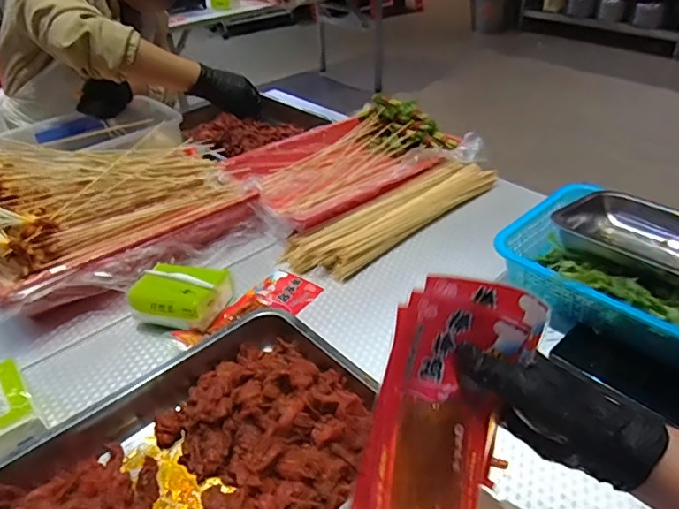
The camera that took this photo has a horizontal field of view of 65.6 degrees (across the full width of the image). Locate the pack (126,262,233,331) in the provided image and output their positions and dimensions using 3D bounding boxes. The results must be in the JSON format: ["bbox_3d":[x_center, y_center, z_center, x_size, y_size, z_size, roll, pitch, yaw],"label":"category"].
[{"bbox_3d":[-0.205,0.053,0.686,0.107,0.060,0.096,7,38,15],"label":"pack"}]

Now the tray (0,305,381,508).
[{"bbox_3d":[-0.128,0.199,0.494,0.343,0.052,0.278,-32,45,-32],"label":"tray"}]

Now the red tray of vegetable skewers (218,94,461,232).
[{"bbox_3d":[0.005,-0.164,0.934,0.368,0.078,0.262,-29,43,-30],"label":"red tray of vegetable skewers"}]

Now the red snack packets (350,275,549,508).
[{"bbox_3d":[0.071,0.105,0.360,0.090,0.178,0.036,13,4,-9],"label":"red snack packets"}]

